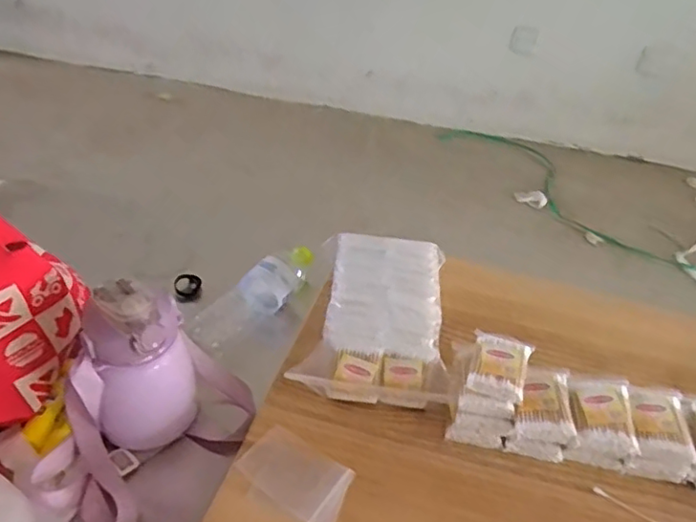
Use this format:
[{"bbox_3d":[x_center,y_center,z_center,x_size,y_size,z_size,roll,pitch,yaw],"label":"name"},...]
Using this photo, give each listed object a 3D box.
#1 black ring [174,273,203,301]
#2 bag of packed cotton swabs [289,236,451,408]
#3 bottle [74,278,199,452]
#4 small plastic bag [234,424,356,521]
[{"bbox_3d":[-0.222,0.035,0.839,0.033,0.018,0.041,2,39,-6],"label":"black ring"},{"bbox_3d":[0.037,0.058,0.700,0.156,0.072,0.209,8,39,1],"label":"bag of packed cotton swabs"},{"bbox_3d":[-0.213,0.107,0.615,0.097,0.172,0.089,3,39,-5],"label":"bottle"},{"bbox_3d":[-0.047,0.201,0.571,0.106,0.004,0.065,26,42,22],"label":"small plastic bag"}]

